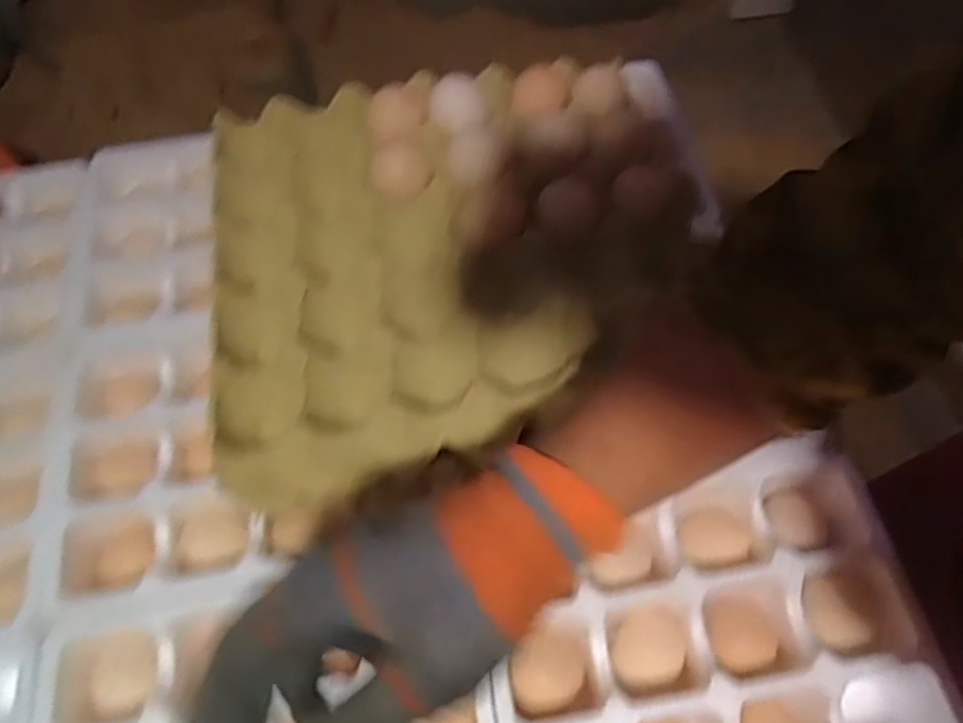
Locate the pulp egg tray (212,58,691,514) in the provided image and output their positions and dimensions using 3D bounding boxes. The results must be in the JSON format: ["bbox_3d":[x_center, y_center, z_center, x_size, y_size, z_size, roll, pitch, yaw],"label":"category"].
[{"bbox_3d":[-0.017,-0.073,0.427,0.287,0.053,0.276,-10,61,-2],"label":"pulp egg tray"}]

